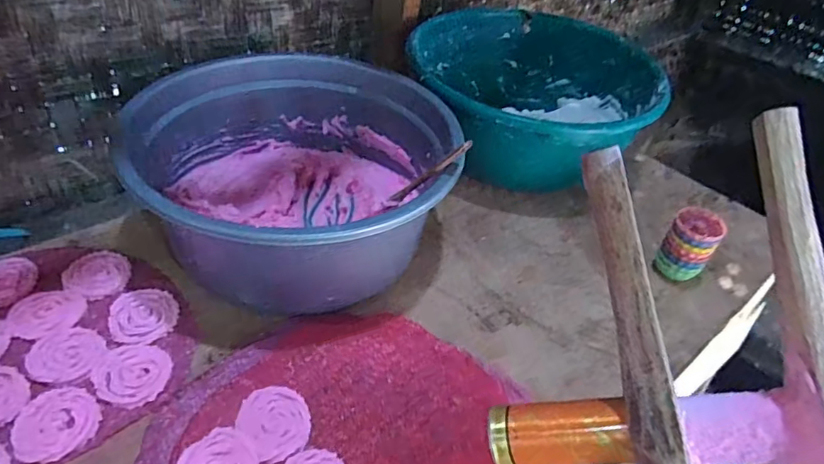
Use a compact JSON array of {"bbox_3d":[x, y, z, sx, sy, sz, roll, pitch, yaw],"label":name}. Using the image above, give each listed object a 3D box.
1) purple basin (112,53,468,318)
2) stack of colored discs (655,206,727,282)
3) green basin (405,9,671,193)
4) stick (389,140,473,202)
[{"bbox_3d":[-0.147,-0.079,0.741,0.383,0.179,0.363,3,40,-6],"label":"purple basin"},{"bbox_3d":[0.381,0.022,0.756,0.063,0.099,0.058,25,42,20],"label":"stack of colored discs"},{"bbox_3d":[0.199,-0.223,0.958,0.398,0.188,0.399,5,40,-4],"label":"green basin"},{"bbox_3d":[0.021,-0.068,0.645,0.011,0.135,0.013,46,39,-14],"label":"stick"}]

